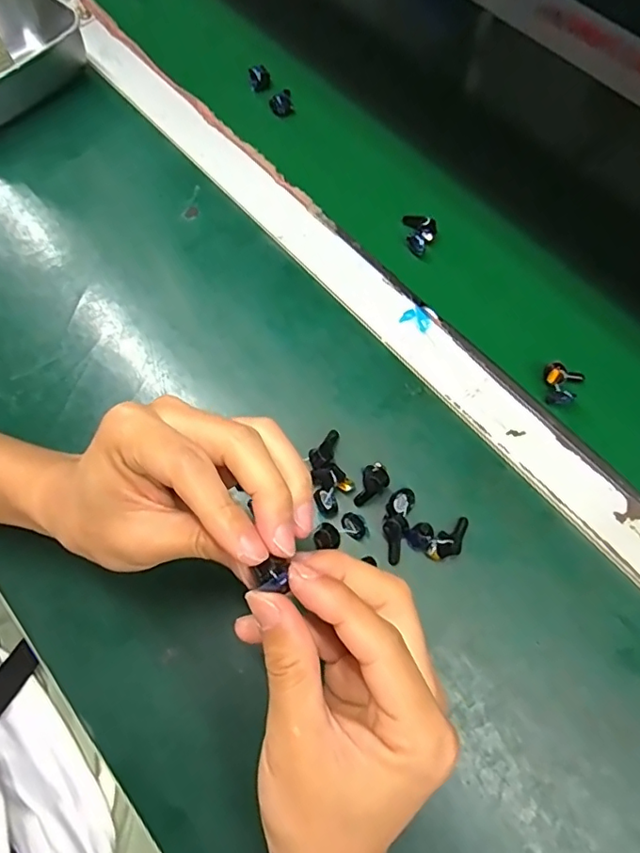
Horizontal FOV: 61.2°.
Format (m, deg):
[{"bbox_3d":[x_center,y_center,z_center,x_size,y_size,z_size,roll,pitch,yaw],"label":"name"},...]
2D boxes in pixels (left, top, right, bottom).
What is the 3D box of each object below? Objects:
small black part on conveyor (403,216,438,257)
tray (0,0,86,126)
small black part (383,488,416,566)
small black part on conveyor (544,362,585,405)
[{"bbox_3d":[0.078,-0.152,0.425,0.026,0.011,0.034,9,67,4],"label":"small black part on conveyor"},{"bbox_3d":[-0.278,-0.326,0.482,0.109,0.053,0.141,39,73,15],"label":"tray"},{"bbox_3d":[0.048,0.061,0.339,0.016,0.010,0.045,17,68,7],"label":"small black part"},{"bbox_3d":[0.167,-0.031,0.373,0.026,0.018,0.030,38,72,15],"label":"small black part on conveyor"}]

